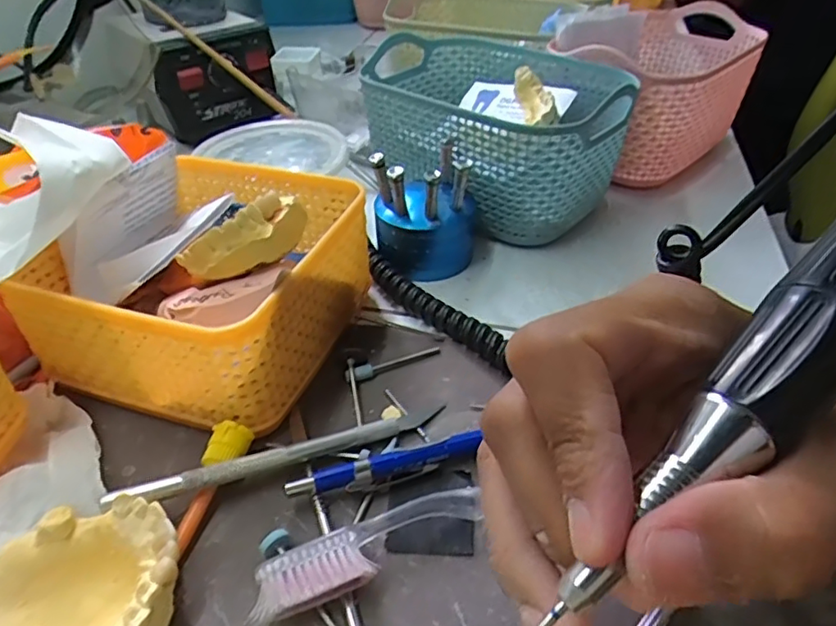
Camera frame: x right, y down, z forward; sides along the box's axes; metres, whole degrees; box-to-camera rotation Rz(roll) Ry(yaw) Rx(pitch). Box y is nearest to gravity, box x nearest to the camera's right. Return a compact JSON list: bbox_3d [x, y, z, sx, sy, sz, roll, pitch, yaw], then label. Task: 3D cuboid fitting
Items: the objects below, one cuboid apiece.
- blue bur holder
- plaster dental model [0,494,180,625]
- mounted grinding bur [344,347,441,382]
[{"bbox_3d":[0.005,-0.062,0.346,0.059,0.062,0.056,1,39,3],"label":"blue bur holder"},{"bbox_3d":[-0.105,0.094,0.191,0.058,0.027,0.060,-1,39,1],"label":"plaster dental model"},{"bbox_3d":[-0.012,0.023,0.288,0.050,0.006,0.006,-19,42,-20],"label":"mounted grinding bur"}]

